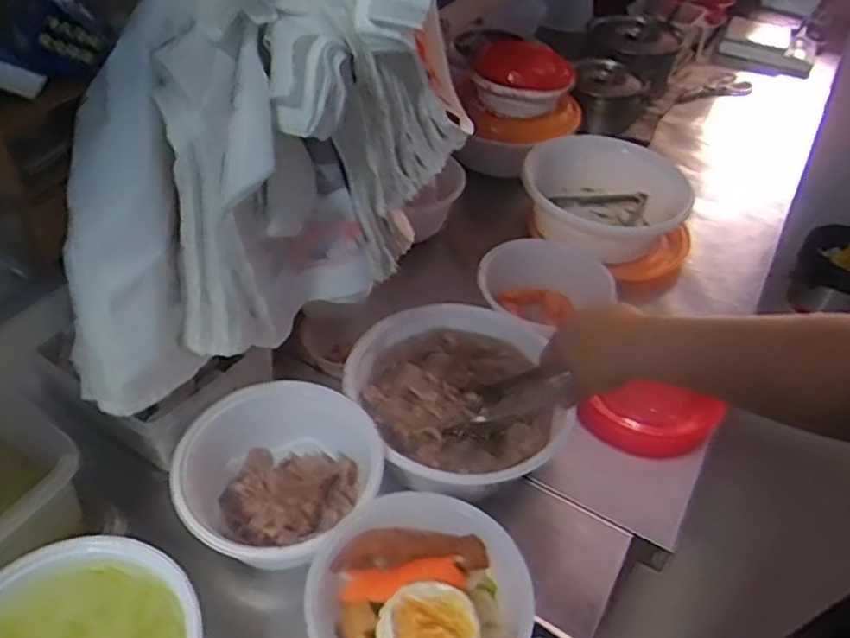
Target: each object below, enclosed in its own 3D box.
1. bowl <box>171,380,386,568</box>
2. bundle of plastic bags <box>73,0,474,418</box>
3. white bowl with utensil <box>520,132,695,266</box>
[{"bbox_3d":[-0.128,0.152,0.641,0.167,0.074,0.174,3,45,-3],"label":"bowl"},{"bbox_3d":[-0.122,-0.154,0.547,0.393,0.319,0.141,-30,55,-31],"label":"bundle of plastic bags"},{"bbox_3d":[0.267,-0.172,1.022,0.239,0.089,0.210,8,45,1],"label":"white bowl with utensil"}]

